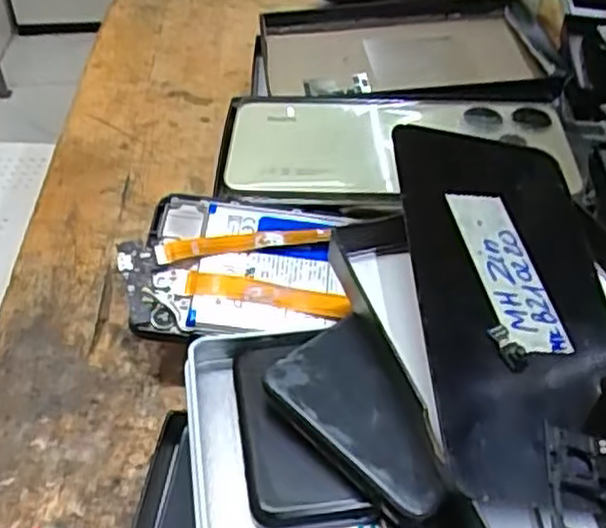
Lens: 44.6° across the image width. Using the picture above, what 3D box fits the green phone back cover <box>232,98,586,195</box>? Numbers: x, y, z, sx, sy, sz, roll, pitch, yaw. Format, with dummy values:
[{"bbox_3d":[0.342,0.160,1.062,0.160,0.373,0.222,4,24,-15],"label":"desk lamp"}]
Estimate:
[{"bbox_3d":[0.046,-0.059,0.358,0.161,0.008,0.073,1,47,2],"label":"green phone back cover"}]

